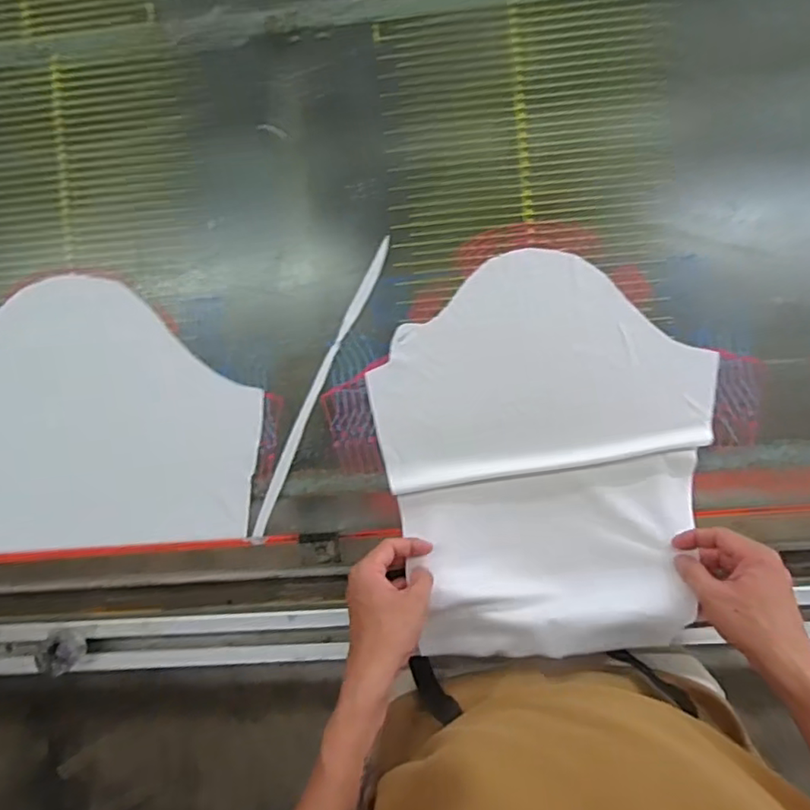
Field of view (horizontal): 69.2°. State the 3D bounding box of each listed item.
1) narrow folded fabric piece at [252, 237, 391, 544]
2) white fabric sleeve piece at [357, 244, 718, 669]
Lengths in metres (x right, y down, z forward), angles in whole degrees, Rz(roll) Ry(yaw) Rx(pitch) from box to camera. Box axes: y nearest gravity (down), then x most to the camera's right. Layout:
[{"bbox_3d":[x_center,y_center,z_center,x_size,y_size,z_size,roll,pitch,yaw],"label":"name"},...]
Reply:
[{"bbox_3d":[-0.092,-0.016,0.627,0.020,0.007,0.344,24,90,3],"label":"narrow folded fabric piece"},{"bbox_3d":[0.146,0.040,0.587,0.331,0.061,0.374,-12,89,2],"label":"white fabric sleeve piece"}]

